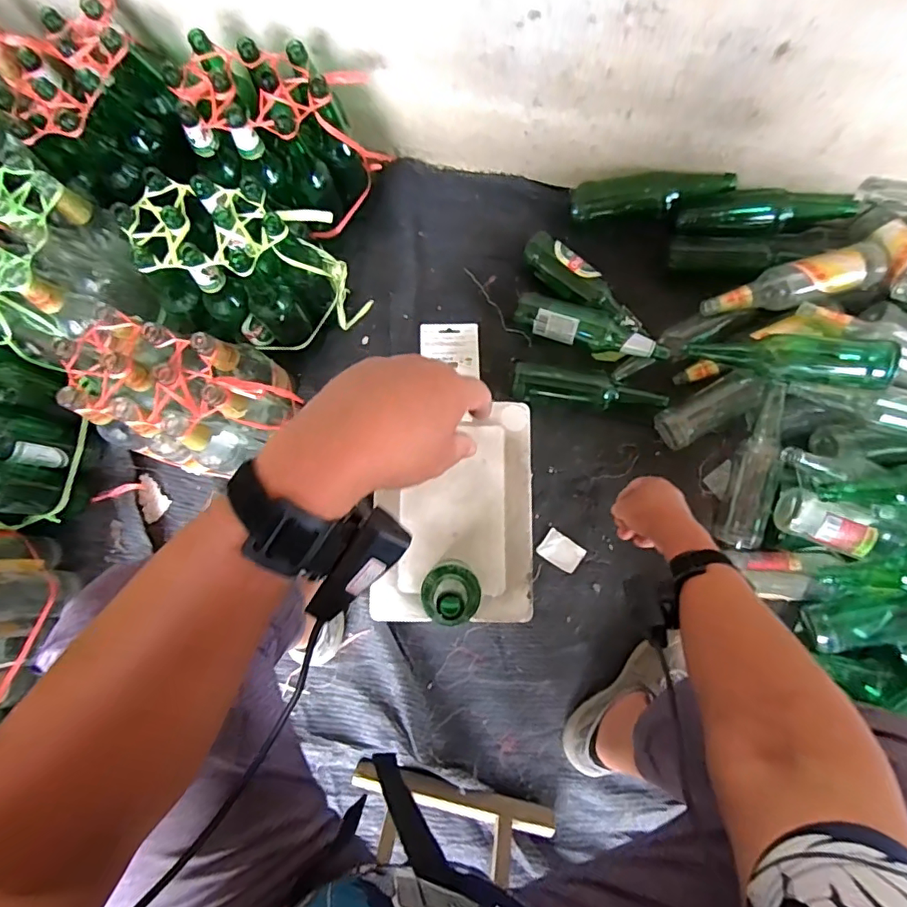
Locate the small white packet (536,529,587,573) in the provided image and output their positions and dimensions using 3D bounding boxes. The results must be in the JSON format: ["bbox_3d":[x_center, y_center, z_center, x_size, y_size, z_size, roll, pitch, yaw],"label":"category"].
[{"bbox_3d":[0.180,0.164,0.856,0.069,0.008,0.051,33,82,6],"label":"small white packet"}]

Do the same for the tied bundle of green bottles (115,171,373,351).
[{"bbox_3d":[-0.308,-0.275,0.794,0.253,0.241,0.213,28,81,5],"label":"tied bundle of green bottles"}]

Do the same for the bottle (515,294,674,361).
[{"bbox_3d":[0.232,-0.214,0.871,0.256,0.058,0.080,13,80,3],"label":"bottle"}]

